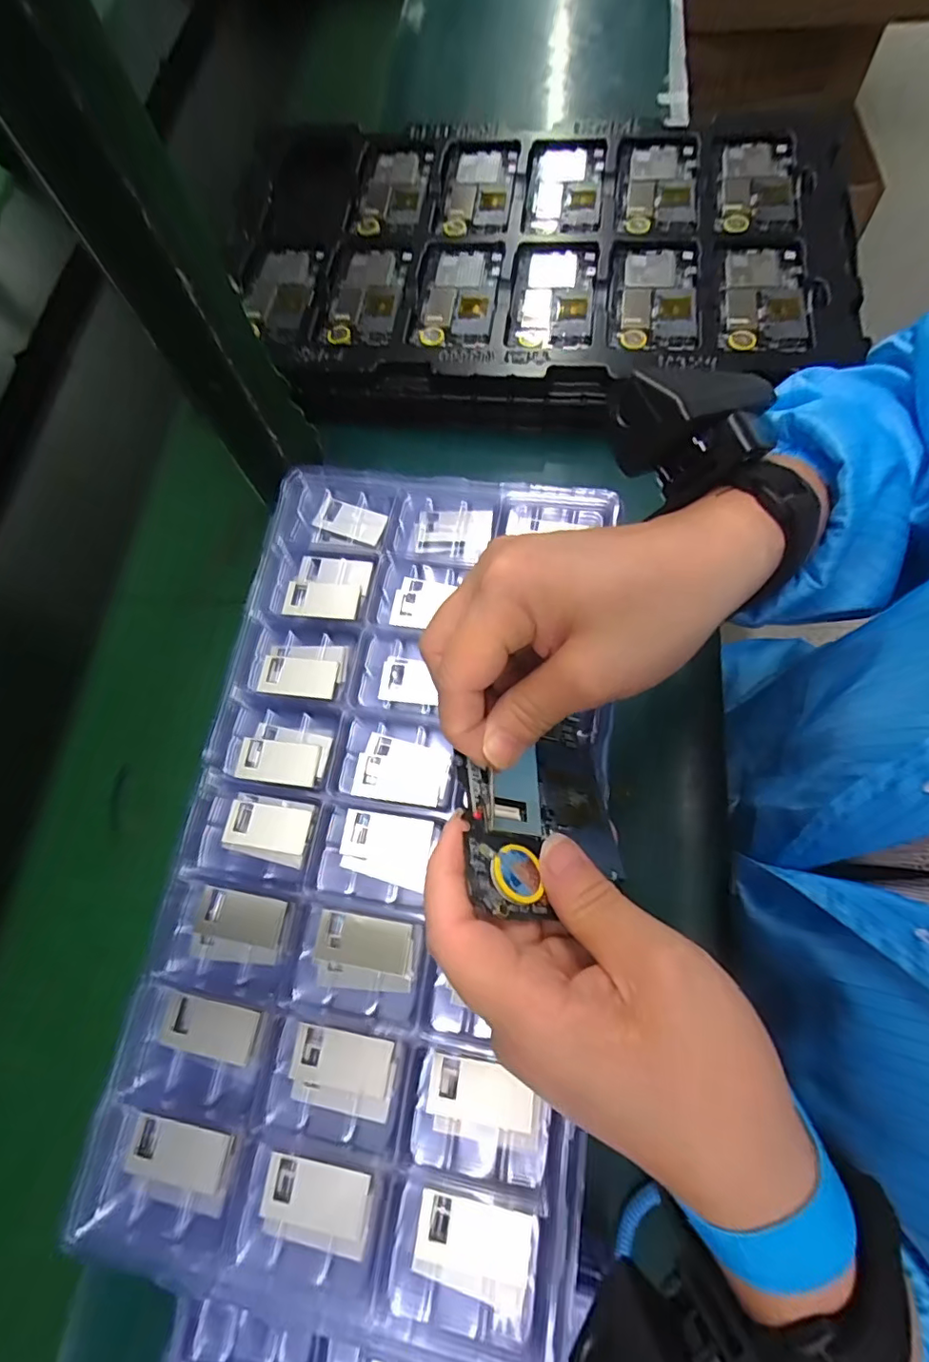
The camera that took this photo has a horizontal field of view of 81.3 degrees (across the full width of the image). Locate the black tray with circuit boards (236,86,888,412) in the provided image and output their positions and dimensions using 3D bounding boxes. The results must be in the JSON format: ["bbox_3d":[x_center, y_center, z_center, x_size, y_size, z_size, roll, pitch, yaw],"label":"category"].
[{"bbox_3d":[0.053,-0.395,0.501,0.545,0.037,0.377,6,75,8],"label":"black tray with circuit boards"}]

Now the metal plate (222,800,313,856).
[{"bbox_3d":[-0.099,0.073,0.272,0.042,0.004,0.022,6,71,10],"label":"metal plate"}]

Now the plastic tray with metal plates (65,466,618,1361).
[{"bbox_3d":[-0.039,0.062,0.269,0.197,0.028,0.380,6,71,10],"label":"plastic tray with metal plates"}]

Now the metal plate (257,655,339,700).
[{"bbox_3d":[-0.091,-0.003,0.295,0.043,0.004,0.022,6,71,10],"label":"metal plate"}]

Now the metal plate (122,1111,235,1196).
[{"bbox_3d":[-0.124,0.205,0.236,0.043,0.008,0.022,10,72,11],"label":"metal plate"}]

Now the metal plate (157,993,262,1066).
[{"bbox_3d":[-0.117,0.159,0.248,0.044,0.007,0.021,10,72,11],"label":"metal plate"}]

